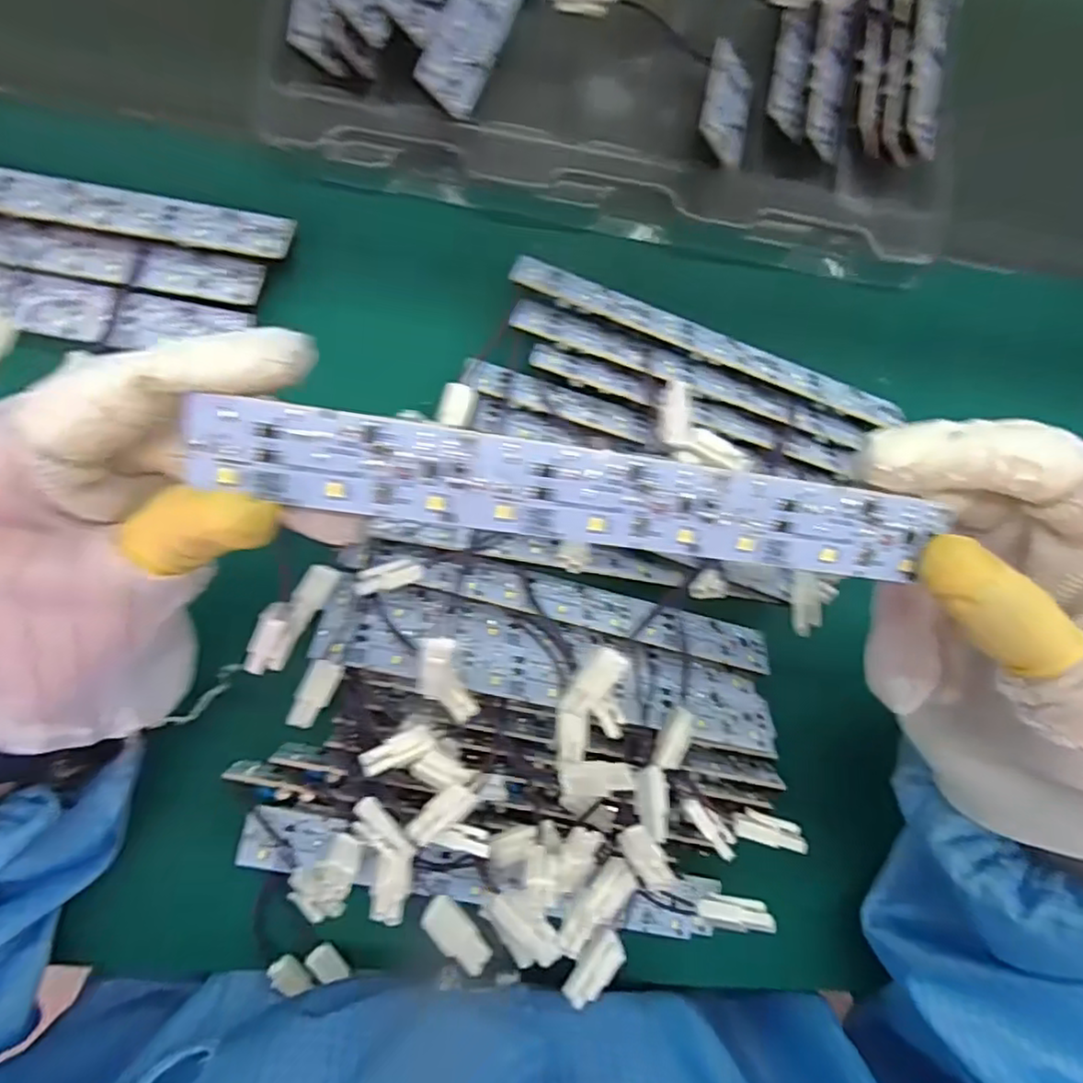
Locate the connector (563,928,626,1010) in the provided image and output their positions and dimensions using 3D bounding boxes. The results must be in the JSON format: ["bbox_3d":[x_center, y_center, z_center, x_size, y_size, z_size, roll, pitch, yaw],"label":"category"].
[{"bbox_3d":[0.019,0.146,0.226,0.026,0.006,0.011,-38,94,-32],"label":"connector"}]

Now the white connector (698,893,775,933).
[{"bbox_3d":[0.070,0.134,0.237,0.026,0.006,0.010,1,88,18],"label":"white connector"}]

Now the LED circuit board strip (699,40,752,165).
[{"bbox_3d":[0.085,-0.200,0.299,0.027,0.004,0.061,22,70,-31],"label":"LED circuit board strip"}]

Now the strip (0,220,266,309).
[{"bbox_3d":[-0.213,-0.121,0.268,0.190,0.010,0.022,7,86,-6],"label":"strip"}]

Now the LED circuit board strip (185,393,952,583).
[{"bbox_3d":[0.013,-0.011,0.163,0.182,0.004,0.024,7,109,-10],"label":"LED circuit board strip"}]

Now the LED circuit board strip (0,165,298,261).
[{"bbox_3d":[-0.200,-0.141,0.265,0.192,0.008,0.025,7,86,-6],"label":"LED circuit board strip"}]

